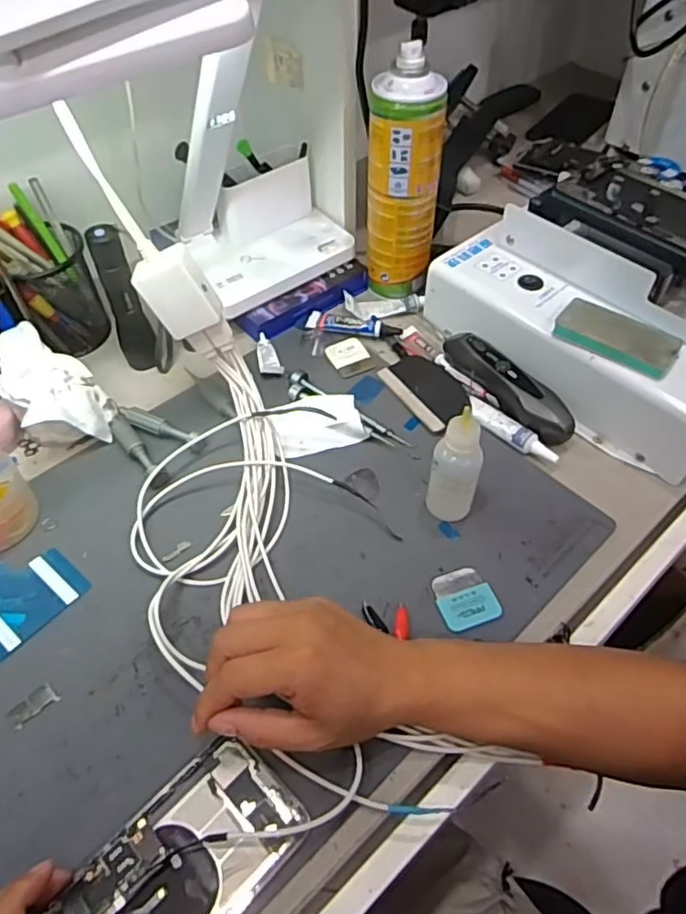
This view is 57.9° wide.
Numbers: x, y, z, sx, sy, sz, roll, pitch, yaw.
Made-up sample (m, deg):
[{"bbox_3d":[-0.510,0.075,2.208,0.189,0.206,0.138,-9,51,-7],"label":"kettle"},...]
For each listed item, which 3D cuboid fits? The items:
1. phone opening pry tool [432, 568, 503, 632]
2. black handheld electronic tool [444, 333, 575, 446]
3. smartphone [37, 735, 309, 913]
[{"bbox_3d":[0.085,0.098,0.434,0.040,0.004,0.044,-16,52,-11],"label":"phone opening pry tool"},{"bbox_3d":[0.140,-0.062,0.538,0.026,0.032,0.141,-28,56,-20],"label":"black handheld electronic tool"},{"bbox_3d":[-0.094,0.227,0.335,0.073,0.008,0.144,35,60,26],"label":"smartphone"}]

